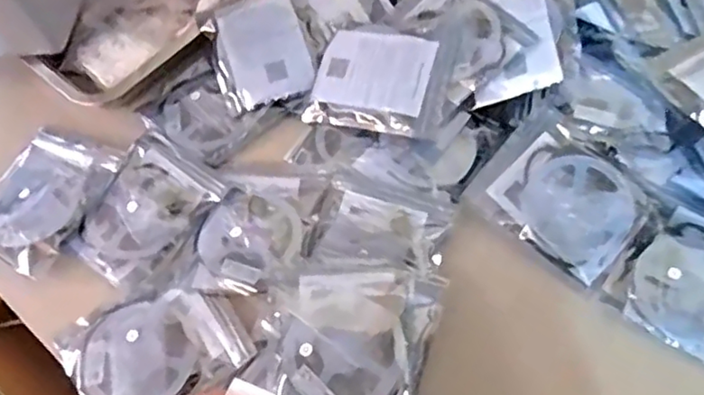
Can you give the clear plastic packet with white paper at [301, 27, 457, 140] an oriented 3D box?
[{"bbox_3d":[0.033,-0.130,0.627,0.146,0.021,0.128,15,82,22],"label":"clear plastic packet with white paper"}]

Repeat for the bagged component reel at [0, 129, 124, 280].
[{"bbox_3d":[-0.316,-0.002,0.609,0.119,0.018,0.145,21,65,15],"label":"bagged component reel"}]

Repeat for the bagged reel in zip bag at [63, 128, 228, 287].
[{"bbox_3d":[-0.213,0.008,0.605,0.115,0.009,0.144,34,69,20],"label":"bagged reel in zip bag"}]

